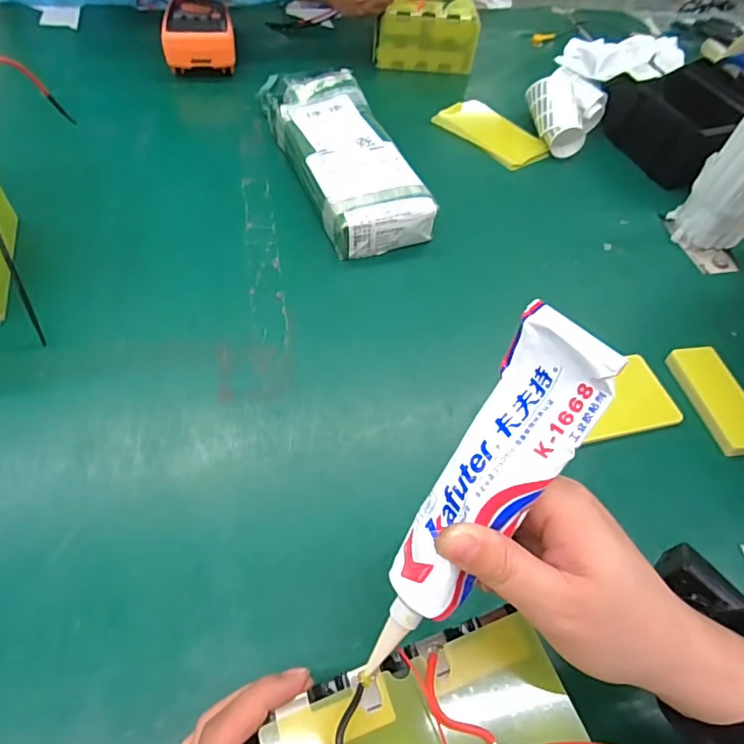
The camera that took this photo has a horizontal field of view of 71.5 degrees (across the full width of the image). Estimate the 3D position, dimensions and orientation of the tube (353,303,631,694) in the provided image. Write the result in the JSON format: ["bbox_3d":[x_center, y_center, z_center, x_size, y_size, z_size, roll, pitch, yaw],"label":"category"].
[{"bbox_3d":[0.038,0.058,0.211,0.040,0.026,0.172,34,102,19],"label":"tube"}]

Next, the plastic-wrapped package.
[{"bbox_3d":[-0.034,-0.239,0.566,0.112,0.059,0.279,-17,56,-17],"label":"plastic-wrapped package"}]

